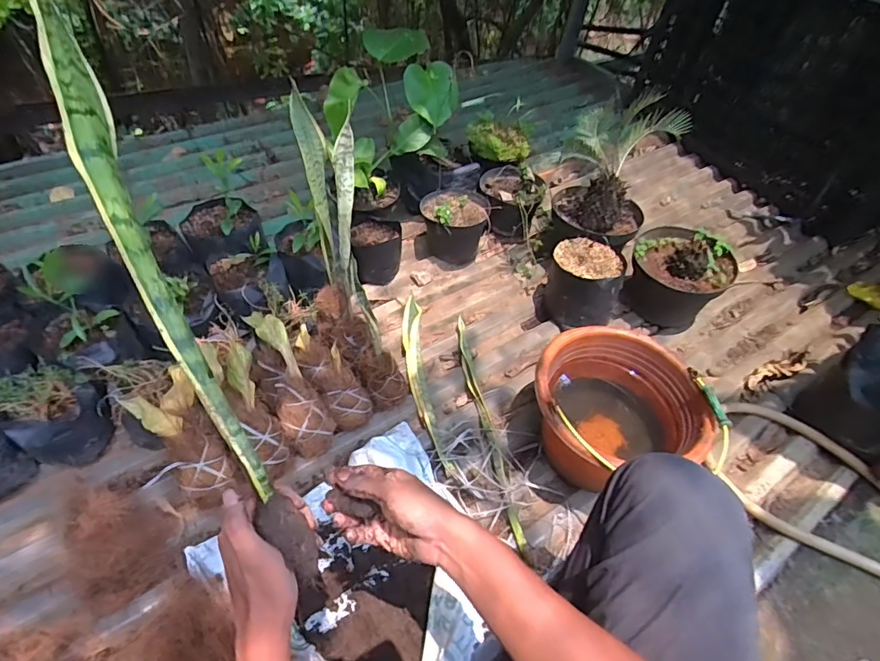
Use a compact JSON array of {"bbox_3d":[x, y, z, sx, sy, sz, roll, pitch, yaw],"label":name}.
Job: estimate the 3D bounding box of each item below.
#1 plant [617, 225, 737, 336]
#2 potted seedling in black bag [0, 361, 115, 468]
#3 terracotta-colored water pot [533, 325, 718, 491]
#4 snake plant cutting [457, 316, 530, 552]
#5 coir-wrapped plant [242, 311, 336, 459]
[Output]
[{"bbox_3d":[0.545,-0.125,1.126,0.209,0.187,0.196,28,52,13],"label":"plant"},{"bbox_3d":[-0.641,0.144,0.816,0.132,0.131,0.134,35,54,19],"label":"potted seedling in black bag"},{"bbox_3d":[0.287,0.137,0.844,0.262,0.172,0.261,5,50,-6],"label":"terracotta-colored water pot"},{"bbox_3d":[0.087,0.173,0.927,0.032,0.026,0.479,-3,52,-12],"label":"snake plant cutting"},{"bbox_3d":[-0.265,0.087,0.854,0.081,0.112,0.283,-22,89,-22],"label":"coir-wrapped plant"}]

